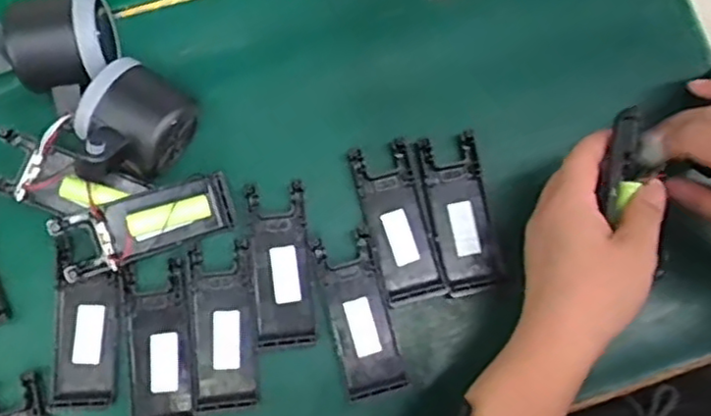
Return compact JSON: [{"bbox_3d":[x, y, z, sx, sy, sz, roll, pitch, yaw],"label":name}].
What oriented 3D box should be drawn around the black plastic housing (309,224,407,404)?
[{"bbox_3d":[0.002,0.065,0.412,0.035,0.007,0.098,-15,81,-4],"label":"black plastic housing"}]

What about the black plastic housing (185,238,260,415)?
[{"bbox_3d":[-0.082,0.073,0.409,0.038,0.007,0.098,-6,80,-2],"label":"black plastic housing"}]

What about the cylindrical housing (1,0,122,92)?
[{"bbox_3d":[-0.180,-0.098,0.419,0.057,0.062,0.051,-13,80,-4],"label":"cylindrical housing"}]

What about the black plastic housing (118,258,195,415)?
[{"bbox_3d":[-0.120,0.084,0.405,0.039,0.006,0.097,-8,80,-3],"label":"black plastic housing"}]

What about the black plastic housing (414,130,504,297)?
[{"bbox_3d":[0.068,0.003,0.426,0.038,0.009,0.101,-10,80,-3],"label":"black plastic housing"}]

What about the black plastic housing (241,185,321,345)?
[{"bbox_3d":[-0.047,0.036,0.420,0.037,0.007,0.100,-7,80,-3],"label":"black plastic housing"}]

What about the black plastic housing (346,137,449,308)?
[{"bbox_3d":[0.027,0.009,0.425,0.038,0.007,0.102,-15,81,-4],"label":"black plastic housing"}]

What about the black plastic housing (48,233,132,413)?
[{"bbox_3d":[-0.163,0.071,0.406,0.043,0.008,0.100,1,80,-1],"label":"black plastic housing"}]

